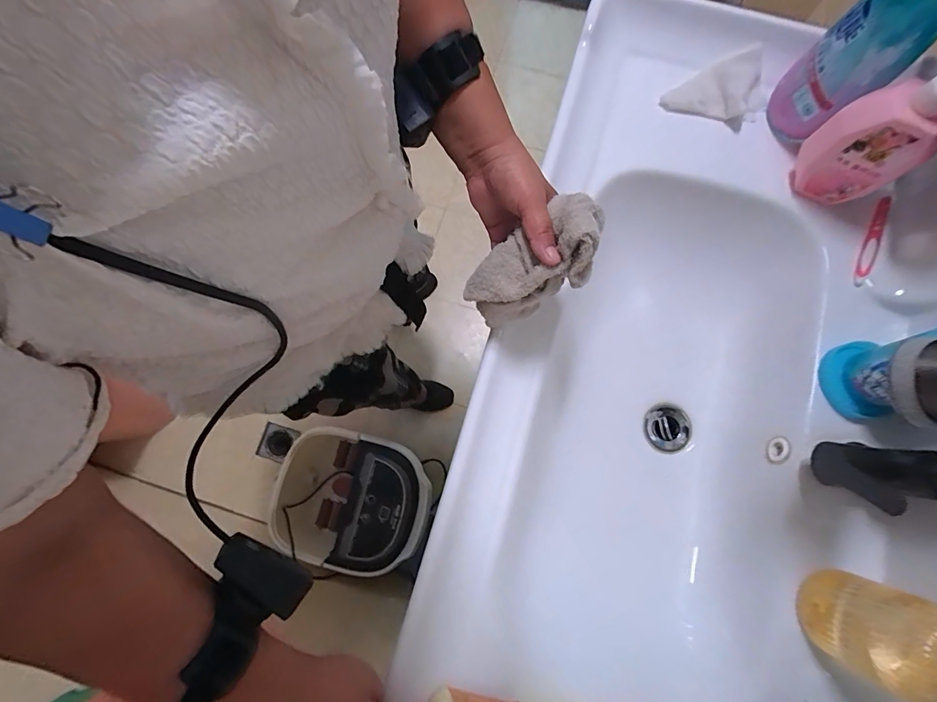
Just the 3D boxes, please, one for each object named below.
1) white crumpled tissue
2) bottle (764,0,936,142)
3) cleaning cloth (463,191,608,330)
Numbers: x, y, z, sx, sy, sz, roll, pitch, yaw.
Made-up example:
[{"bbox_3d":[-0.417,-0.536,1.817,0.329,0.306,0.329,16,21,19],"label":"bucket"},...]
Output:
[{"bbox_3d":[0.329,-0.327,0.531,0.143,0.018,0.086,-31,80,-5],"label":"white crumpled tissue"},{"bbox_3d":[0.409,-0.323,0.404,0.077,0.316,0.078,40,82,8],"label":"bottle"},{"bbox_3d":[0.060,-0.074,0.382,0.144,0.051,0.067,-37,77,37],"label":"cleaning cloth"}]

